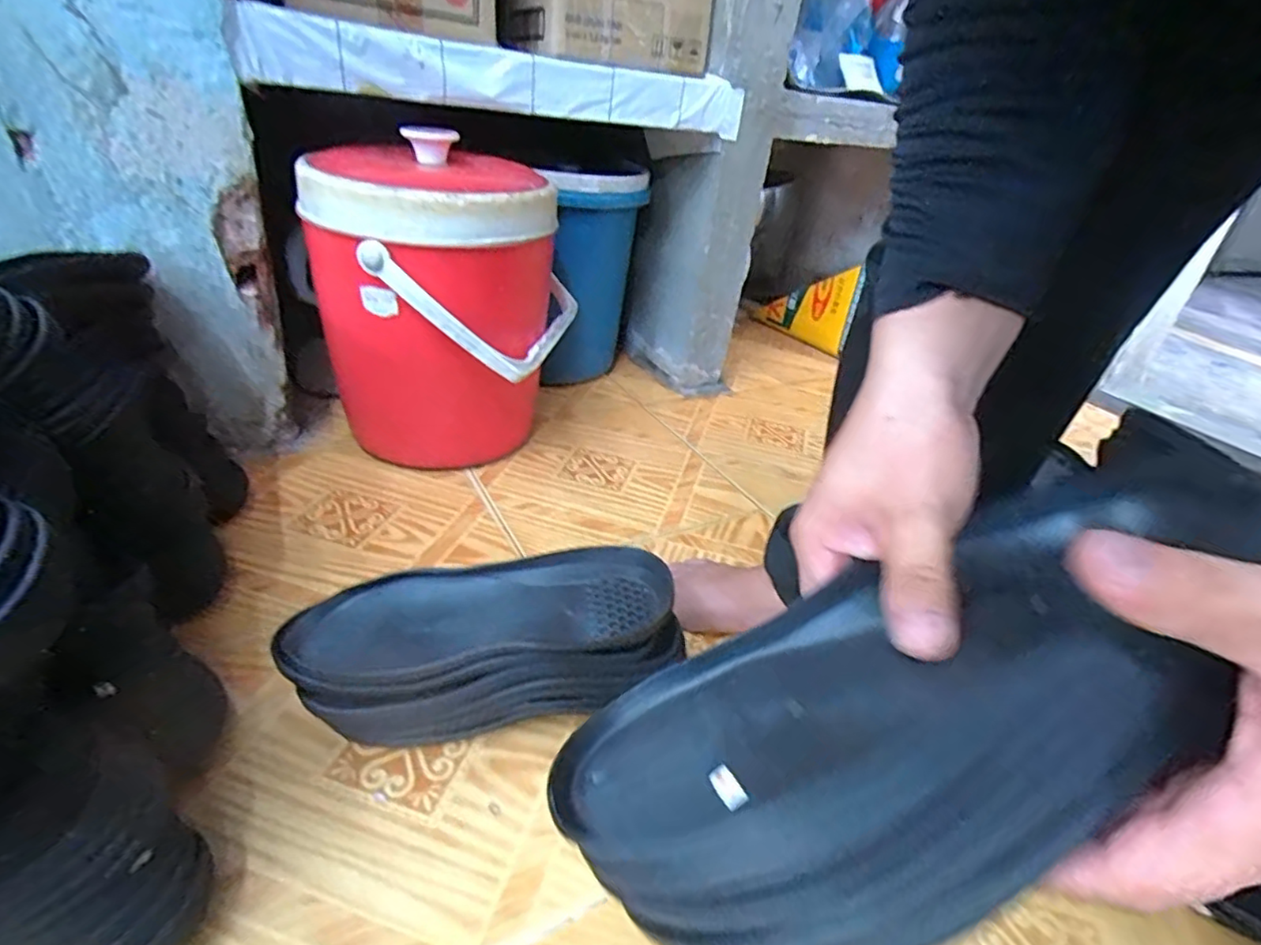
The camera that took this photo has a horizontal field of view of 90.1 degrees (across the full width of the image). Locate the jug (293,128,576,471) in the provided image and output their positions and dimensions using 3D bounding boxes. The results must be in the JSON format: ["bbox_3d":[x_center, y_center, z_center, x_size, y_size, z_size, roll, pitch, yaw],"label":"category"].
[{"bbox_3d":[-0.217,-0.182,0.734,0.250,0.340,0.234,11,33,9],"label":"jug"}]

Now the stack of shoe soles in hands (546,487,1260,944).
[{"bbox_3d":[0.106,0.078,0.236,0.270,0.070,0.136,-26,14,-12],"label":"stack of shoe soles in hands"}]

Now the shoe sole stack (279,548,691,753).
[{"bbox_3d":[-0.107,0.136,0.482,0.272,0.097,0.113,-3,32,-16],"label":"shoe sole stack"}]

